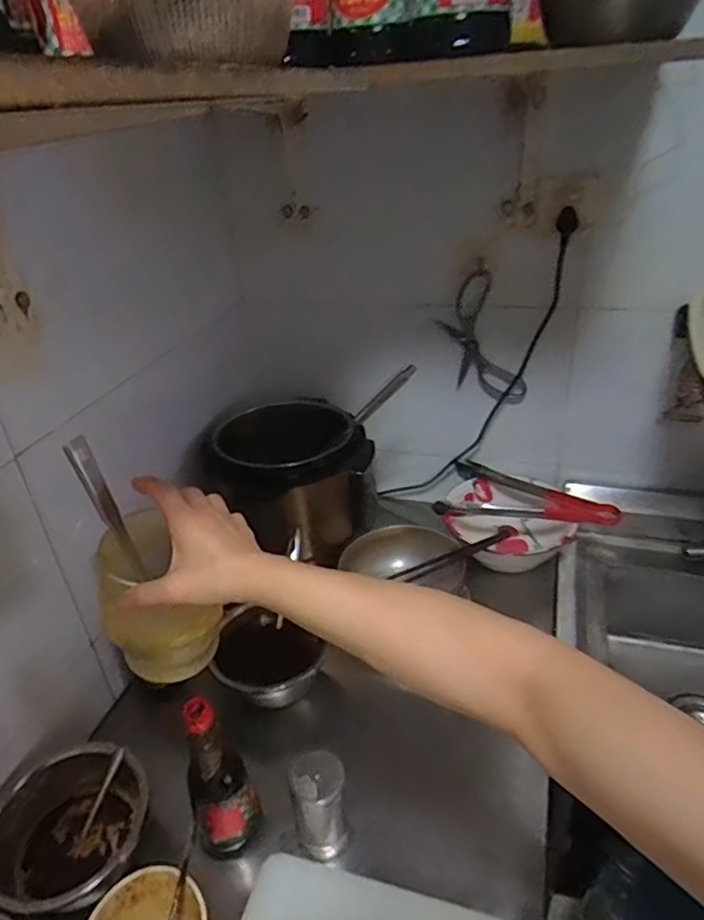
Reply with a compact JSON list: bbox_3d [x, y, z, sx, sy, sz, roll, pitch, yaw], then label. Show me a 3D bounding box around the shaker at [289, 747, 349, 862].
[{"bbox_3d":[-0.036,0.387,0.686,0.056,0.122,0.058,-3,32,2],"label":"shaker"}]

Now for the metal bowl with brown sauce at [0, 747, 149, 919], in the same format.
[{"bbox_3d":[-0.315,0.411,0.679,0.152,0.083,0.172,11,35,22],"label":"metal bowl with brown sauce"}]

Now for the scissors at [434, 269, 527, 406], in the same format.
[{"bbox_3d":[0.218,-0.194,1.041,0.121,0.246,0.023,-17,23,31],"label":"scissors"}]

